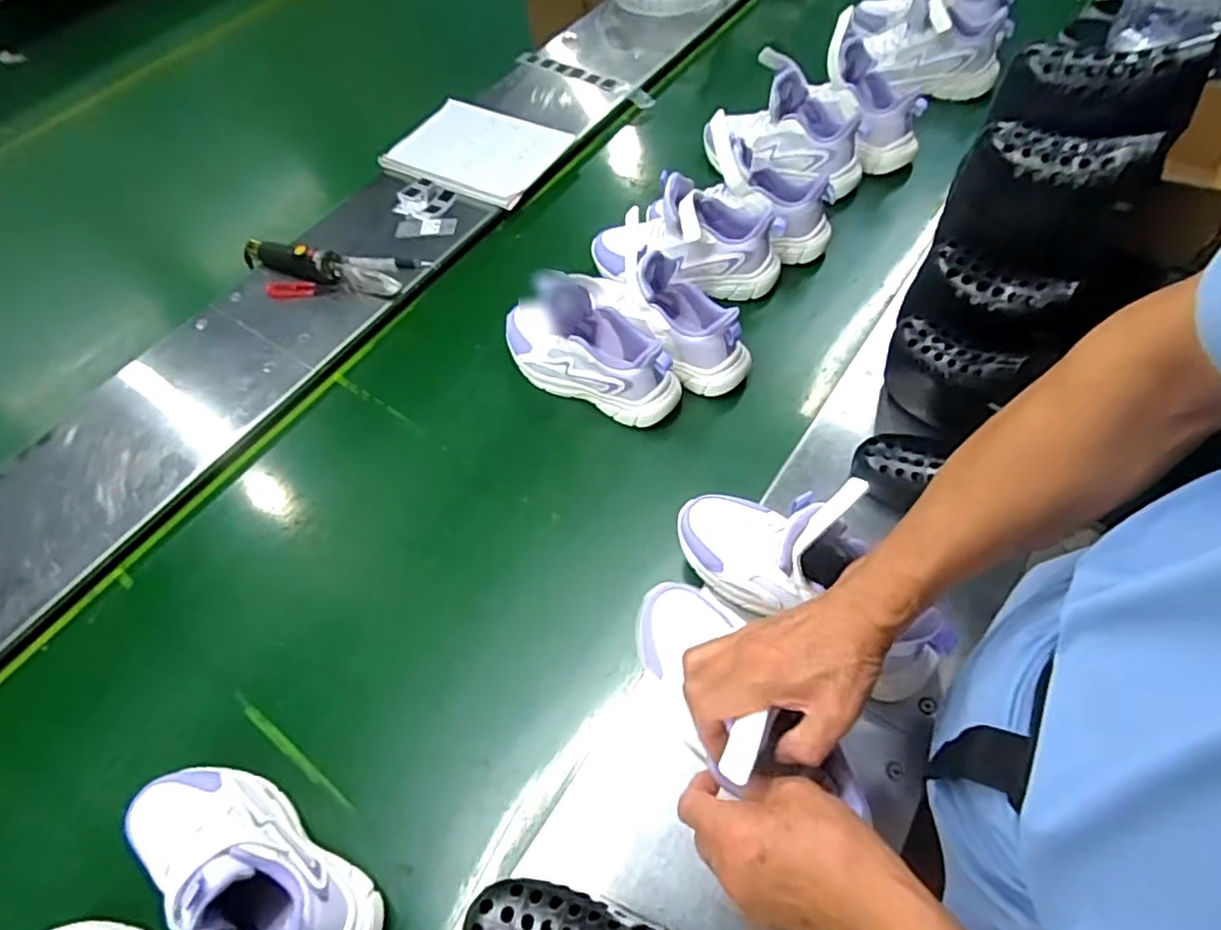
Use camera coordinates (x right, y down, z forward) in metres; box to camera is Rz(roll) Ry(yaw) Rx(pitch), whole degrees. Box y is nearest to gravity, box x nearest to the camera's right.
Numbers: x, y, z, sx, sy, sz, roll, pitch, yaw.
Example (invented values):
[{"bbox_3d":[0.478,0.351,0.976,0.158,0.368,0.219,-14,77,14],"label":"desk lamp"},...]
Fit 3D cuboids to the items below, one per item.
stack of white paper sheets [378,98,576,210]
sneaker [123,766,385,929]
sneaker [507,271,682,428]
[{"bbox_3d":[-0.218,-0.514,1.060,0.256,0.017,0.197,24,64,18],"label":"stack of white paper sheets"},{"bbox_3d":[-0.292,0.314,0.519,0.243,0.124,0.084,23,64,17],"label":"sneaker"},{"bbox_3d":[-0.025,-0.141,0.773,0.232,0.115,0.096,28,65,19],"label":"sneaker"}]

